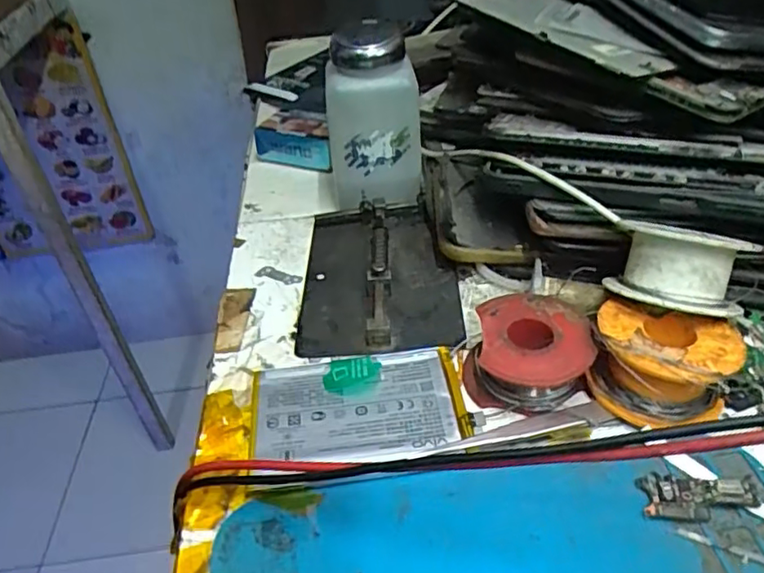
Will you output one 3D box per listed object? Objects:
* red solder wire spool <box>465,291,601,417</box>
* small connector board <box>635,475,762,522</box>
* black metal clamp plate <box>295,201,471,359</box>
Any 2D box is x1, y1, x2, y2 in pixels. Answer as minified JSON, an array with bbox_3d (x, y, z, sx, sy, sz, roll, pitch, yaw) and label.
[{"bbox_3d":[0.060,0.027,0.258,0.048,0.023,0.047,-3,39,2],"label":"red solder wire spool"},{"bbox_3d":[0.110,0.073,0.215,0.039,0.004,0.017,-1,39,5],"label":"small connector board"},{"bbox_3d":[-0.002,-0.009,0.323,0.077,0.014,0.117,-3,39,3],"label":"black metal clamp plate"}]

